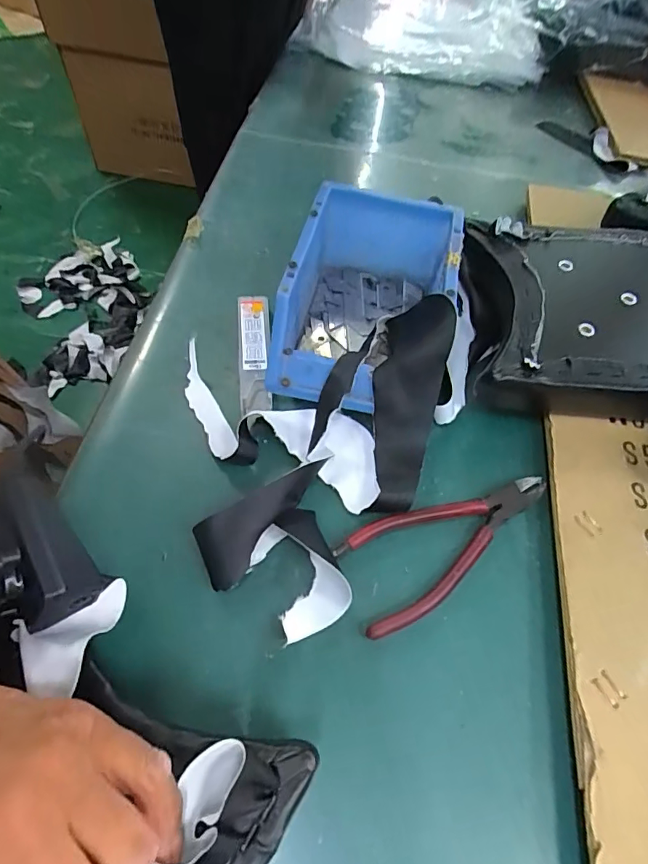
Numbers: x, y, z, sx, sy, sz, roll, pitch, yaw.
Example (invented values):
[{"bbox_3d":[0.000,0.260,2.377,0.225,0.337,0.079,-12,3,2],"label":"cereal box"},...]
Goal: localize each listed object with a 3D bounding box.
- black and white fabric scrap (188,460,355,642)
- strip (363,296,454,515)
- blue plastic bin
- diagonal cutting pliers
[{"bbox_3d":[-0.020,0.073,0.277,0.087,0.033,0.083,-25,64,-19],"label":"black and white fabric scrap"},{"bbox_3d":[0.055,-0.021,0.326,0.042,0.052,0.151,11,84,4],"label":"strip"},{"bbox_3d":[0.034,-0.101,0.367,0.116,0.071,0.180,13,58,3],"label":"blue plastic bin"},{"bbox_3d":[0.083,0.067,0.304,0.155,0.009,0.060,-23,63,-18],"label":"diagonal cutting pliers"}]

